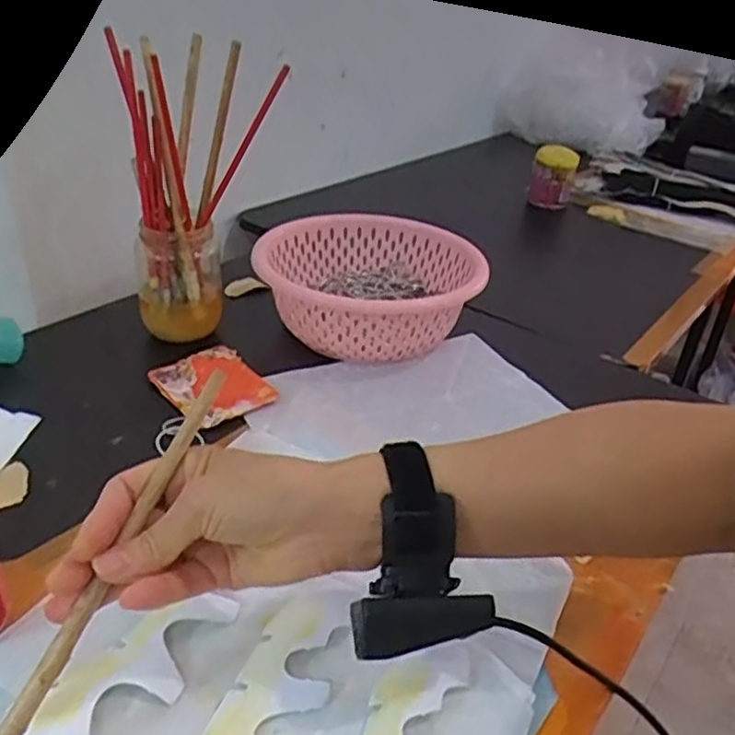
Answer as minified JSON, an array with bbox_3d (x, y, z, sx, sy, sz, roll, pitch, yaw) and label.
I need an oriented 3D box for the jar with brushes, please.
[{"bbox_3d":[-0.157,-0.159,0.675,0.140,0.249,0.103,-3,33,-14],"label":"jar with brushes"}]

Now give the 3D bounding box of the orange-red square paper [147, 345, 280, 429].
[{"bbox_3d":[-0.135,0.013,0.633,0.080,0.008,0.099,-23,41,-37],"label":"orange-red square paper"}]

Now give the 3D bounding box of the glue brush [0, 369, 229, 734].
[{"bbox_3d":[-0.136,0.116,0.341,0.014,0.015,0.267,18,66,20],"label":"glue brush"}]

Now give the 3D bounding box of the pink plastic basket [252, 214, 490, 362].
[{"bbox_3d":[0.000,-0.078,0.725,0.210,0.085,0.203,21,35,24],"label":"pink plastic basket"}]

